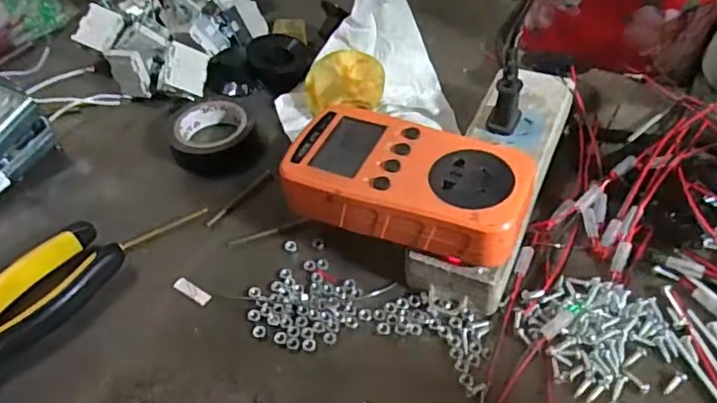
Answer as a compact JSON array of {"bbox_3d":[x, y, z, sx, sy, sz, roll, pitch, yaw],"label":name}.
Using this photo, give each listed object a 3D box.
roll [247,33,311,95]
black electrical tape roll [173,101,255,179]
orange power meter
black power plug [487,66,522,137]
[{"bbox_3d":[-0.060,-0.111,0.449,0.042,0.026,0.048,-38,57,-25],"label":"roll"},{"bbox_3d":[-0.103,-0.046,0.398,0.055,0.019,0.060,-2,50,2],"label":"black electrical tape roll"},{"bbox_3d":[0.026,-0.012,0.302,0.125,0.031,0.069,12,52,14],"label":"orange power meter"},{"bbox_3d":[0.091,-0.063,0.345,0.016,0.042,0.023,20,54,20],"label":"black power plug"}]

